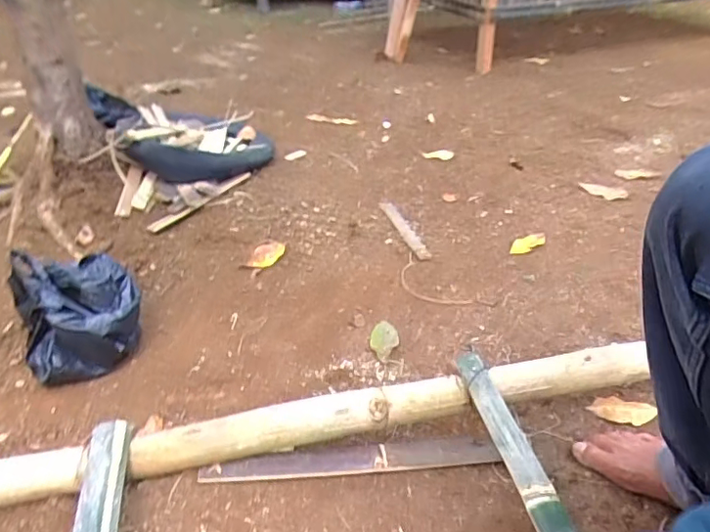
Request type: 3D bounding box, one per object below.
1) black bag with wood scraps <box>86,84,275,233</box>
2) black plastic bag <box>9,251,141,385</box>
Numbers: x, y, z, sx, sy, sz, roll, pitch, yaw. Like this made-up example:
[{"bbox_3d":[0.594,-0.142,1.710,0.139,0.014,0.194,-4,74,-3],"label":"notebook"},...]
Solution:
[{"bbox_3d":[-0.384,-0.299,1.276,0.359,0.147,0.579,-15,36,-20],"label":"black bag with wood scraps"},{"bbox_3d":[-0.397,0.054,0.792,0.157,0.132,0.171,-18,37,-23],"label":"black plastic bag"}]

